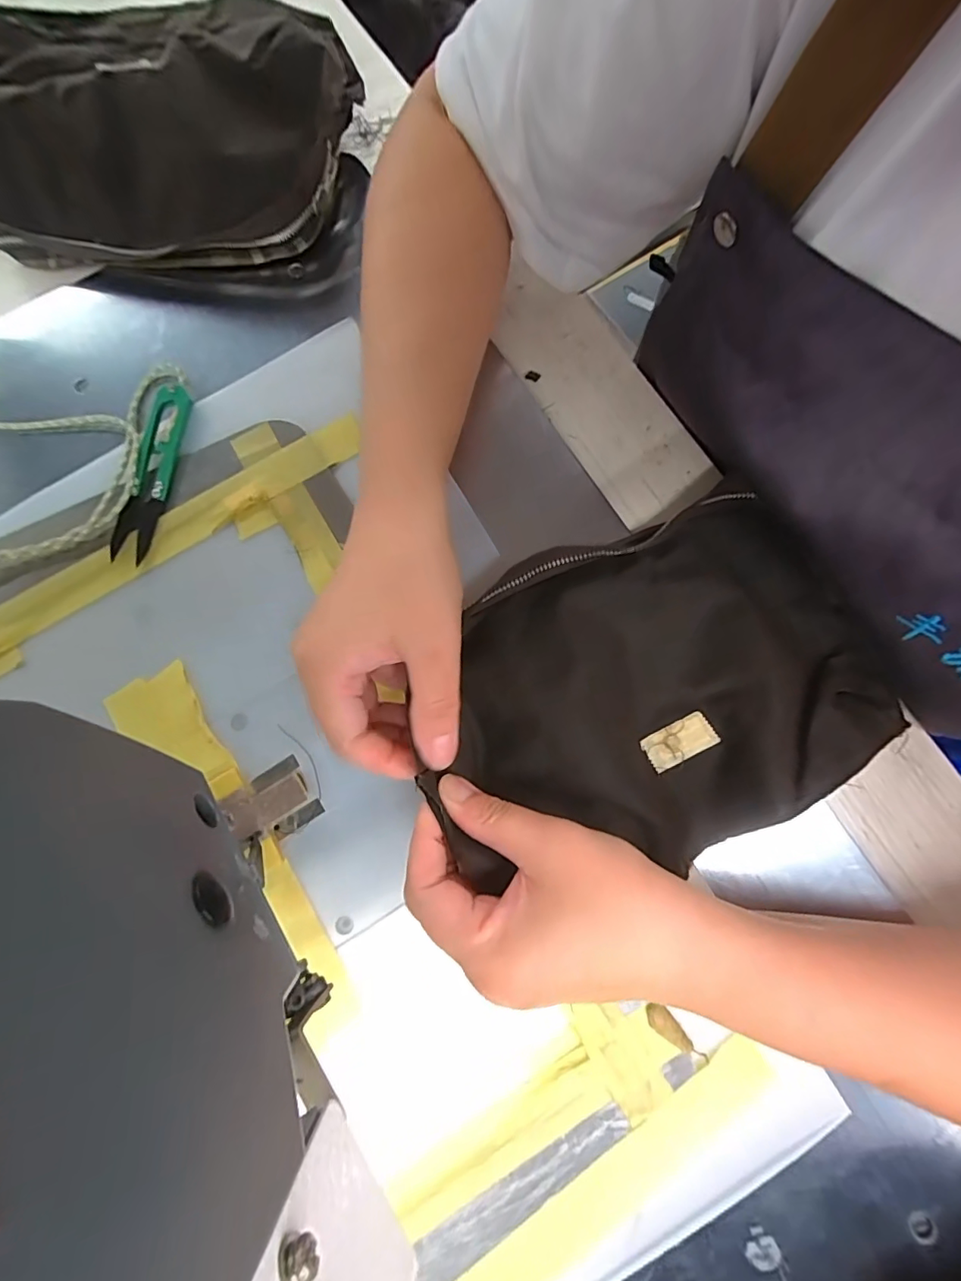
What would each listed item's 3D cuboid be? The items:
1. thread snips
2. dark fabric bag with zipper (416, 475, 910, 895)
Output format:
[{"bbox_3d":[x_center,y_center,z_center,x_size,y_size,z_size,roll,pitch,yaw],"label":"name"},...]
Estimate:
[{"bbox_3d":[-0.190,-0.096,0.285,0.026,0.013,0.100,8,79,3],"label":"thread snips"},{"bbox_3d":[0.083,0.022,0.240,0.225,0.044,0.156,-26,80,-5],"label":"dark fabric bag with zipper"}]

